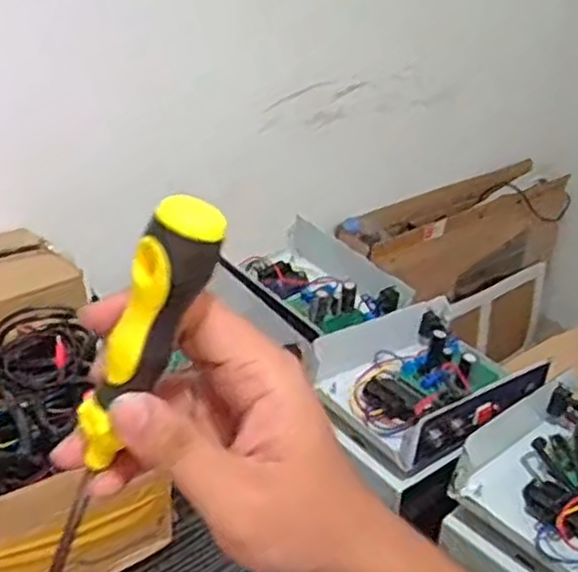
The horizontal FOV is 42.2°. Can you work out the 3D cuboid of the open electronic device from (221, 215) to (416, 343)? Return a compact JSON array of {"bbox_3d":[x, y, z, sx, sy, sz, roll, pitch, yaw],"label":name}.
[{"bbox_3d":[0.015,0.002,0.883,0.165,0.059,0.203,-24,40,-38],"label":"open electronic device"}]

